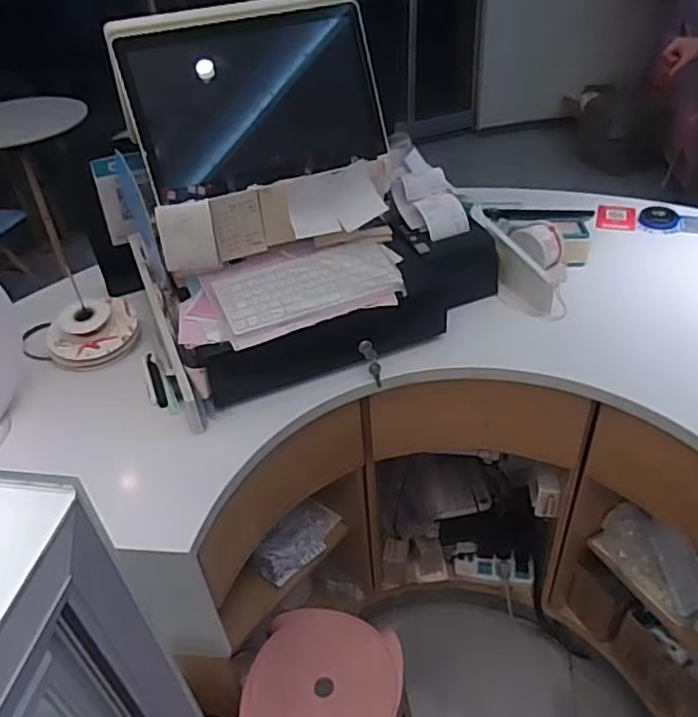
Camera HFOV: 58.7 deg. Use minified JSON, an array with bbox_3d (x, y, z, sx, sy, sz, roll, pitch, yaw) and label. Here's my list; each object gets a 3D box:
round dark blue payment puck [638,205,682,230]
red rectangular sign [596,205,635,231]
[{"bbox_3d":[0.676,-0.309,1.349,0.080,0.017,0.075,-3,39,3],"label":"round dark blue payment puck"},{"bbox_3d":[0.599,-0.314,1.391,0.079,0.016,0.100,10,42,18],"label":"red rectangular sign"}]

